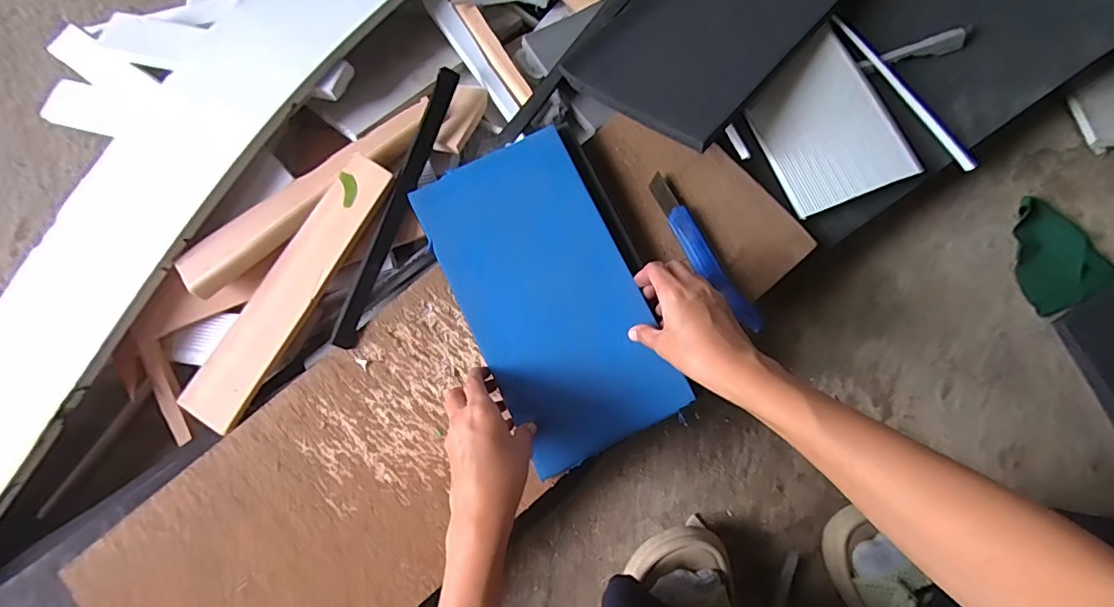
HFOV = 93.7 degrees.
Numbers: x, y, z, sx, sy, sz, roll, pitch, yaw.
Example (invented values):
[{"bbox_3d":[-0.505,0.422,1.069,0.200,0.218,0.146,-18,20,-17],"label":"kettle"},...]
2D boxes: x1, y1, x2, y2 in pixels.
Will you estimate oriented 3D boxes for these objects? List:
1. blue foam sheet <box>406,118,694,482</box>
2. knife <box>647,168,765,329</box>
[{"bbox_3d":[-0.008,-0.008,0.466,0.147,0.012,0.278,-26,80,-4],"label":"blue foam sheet"},{"bbox_3d":[0.137,-0.047,0.494,0.026,0.014,0.170,-33,80,-5],"label":"knife"}]

